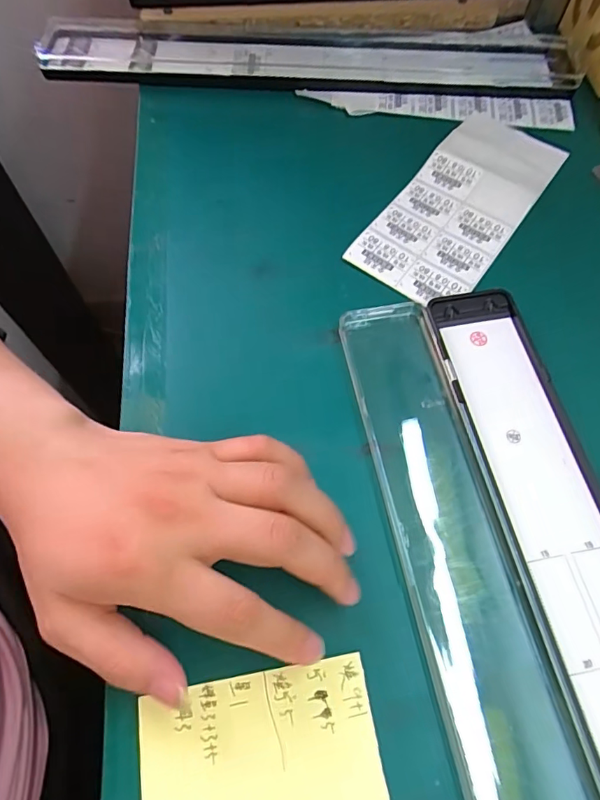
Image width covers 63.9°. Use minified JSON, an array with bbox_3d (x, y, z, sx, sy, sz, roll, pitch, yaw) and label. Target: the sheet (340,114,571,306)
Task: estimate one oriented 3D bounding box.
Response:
[{"bbox_3d":[0.121,-0.147,0.354,0.082,0.010,0.195,32,69,15],"label":"sheet"}]

